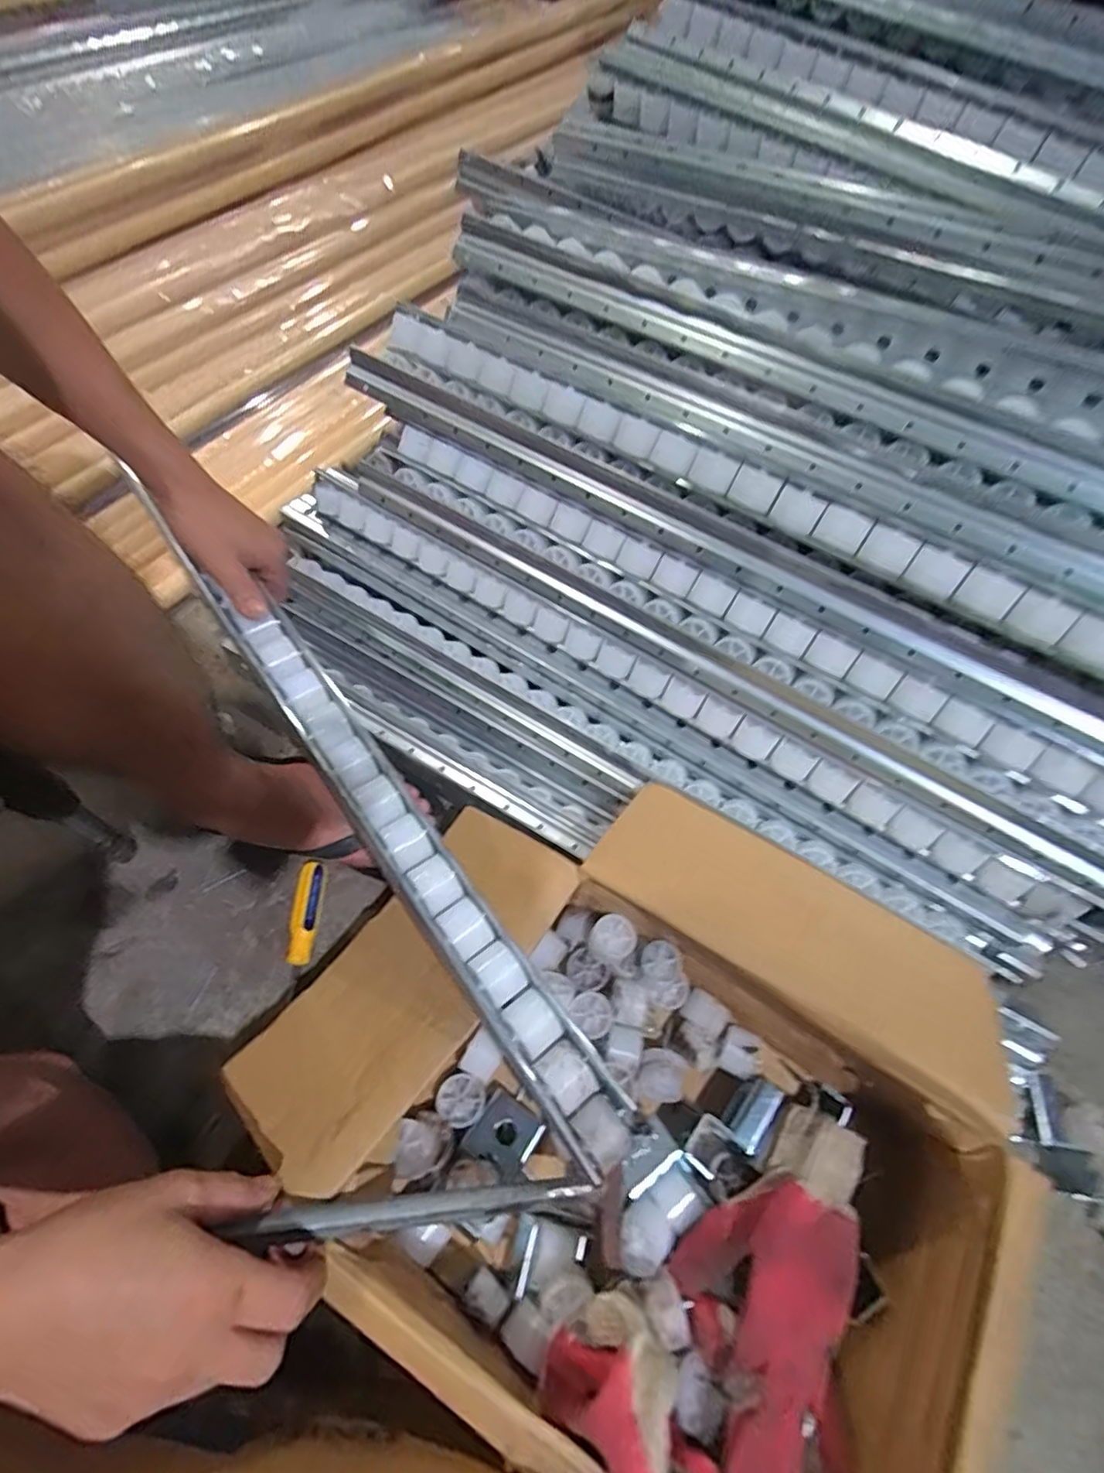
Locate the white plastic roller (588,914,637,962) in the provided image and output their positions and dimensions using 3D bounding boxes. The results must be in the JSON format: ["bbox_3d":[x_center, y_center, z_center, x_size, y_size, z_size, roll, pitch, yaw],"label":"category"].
[{"bbox_3d":[0.047,0.163,0.490,0.035,0.031,0.031,-5,61,-7],"label":"white plastic roller"}]

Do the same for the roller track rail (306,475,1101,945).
[{"bbox_3d":[0.076,-0.059,0.553,0.764,0.042,0.031,31,63,13],"label":"roller track rail"}]

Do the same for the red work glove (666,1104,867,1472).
[{"bbox_3d":[0.134,0.345,0.382,0.110,0.044,0.207,14,60,4],"label":"red work glove"}]

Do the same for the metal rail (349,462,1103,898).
[{"bbox_3d":[0.135,-0.060,0.525,0.792,0.035,0.020,32,63,13],"label":"metal rail"}]

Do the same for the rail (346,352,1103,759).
[{"bbox_3d":[0.149,-0.152,0.493,0.788,0.036,0.029,32,63,13],"label":"rail"}]

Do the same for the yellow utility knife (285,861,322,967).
[{"bbox_3d":[-0.212,0.153,0.528,0.020,0.022,0.082,0,60,-4],"label":"yellow utility knife"}]

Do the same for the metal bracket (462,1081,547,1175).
[{"bbox_3d":[-0.034,0.287,0.446,0.047,0.010,0.049,22,38,15],"label":"metal bracket"}]

